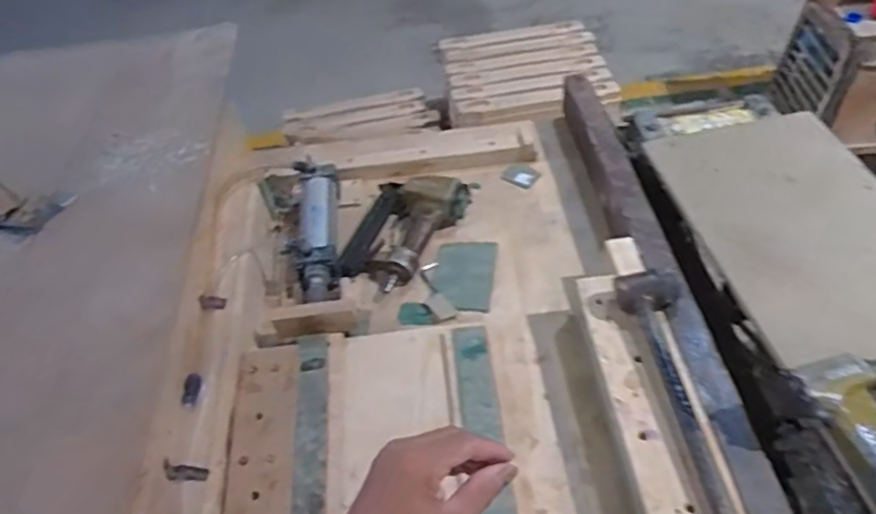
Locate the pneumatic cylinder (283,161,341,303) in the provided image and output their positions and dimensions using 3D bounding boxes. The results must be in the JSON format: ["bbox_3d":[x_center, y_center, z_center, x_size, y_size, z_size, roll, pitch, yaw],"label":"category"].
[{"bbox_3d":[-0.199,-0.035,1.014,0.078,0.082,0.269,-6,49,0],"label":"pneumatic cylinder"}]

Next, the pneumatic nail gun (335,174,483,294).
[{"bbox_3d":[-0.059,-0.053,1.039,0.157,0.064,0.233,20,54,20],"label":"pneumatic nail gun"}]

